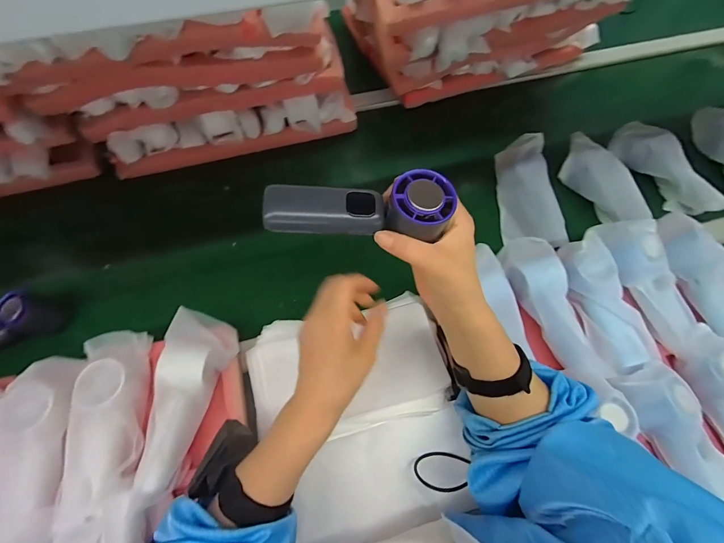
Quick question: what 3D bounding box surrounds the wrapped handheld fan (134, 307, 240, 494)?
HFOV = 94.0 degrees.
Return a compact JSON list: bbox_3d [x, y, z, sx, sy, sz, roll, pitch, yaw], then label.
[{"bbox_3d":[-0.212,0.142,0.397,0.076,0.041,0.191,9,66,4],"label":"wrapped handheld fan"}]

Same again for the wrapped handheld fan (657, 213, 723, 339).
[{"bbox_3d":[0.458,0.007,0.447,0.051,0.037,0.184,-11,66,-5],"label":"wrapped handheld fan"}]

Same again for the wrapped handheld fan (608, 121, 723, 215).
[{"bbox_3d":[0.520,-0.176,0.578,0.048,0.062,0.194,-30,69,-13],"label":"wrapped handheld fan"}]

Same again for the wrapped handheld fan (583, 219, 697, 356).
[{"bbox_3d":[0.387,0.006,0.449,0.072,0.038,0.177,-27,87,-12],"label":"wrapped handheld fan"}]

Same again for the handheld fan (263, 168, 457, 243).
[{"bbox_3d":[-0.001,-0.049,0.280,0.150,0.039,0.052,-2,65,1],"label":"handheld fan"}]

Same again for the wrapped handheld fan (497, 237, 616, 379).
[{"bbox_3d":[0.245,0.037,0.442,0.073,0.044,0.198,-10,66,-5],"label":"wrapped handheld fan"}]

